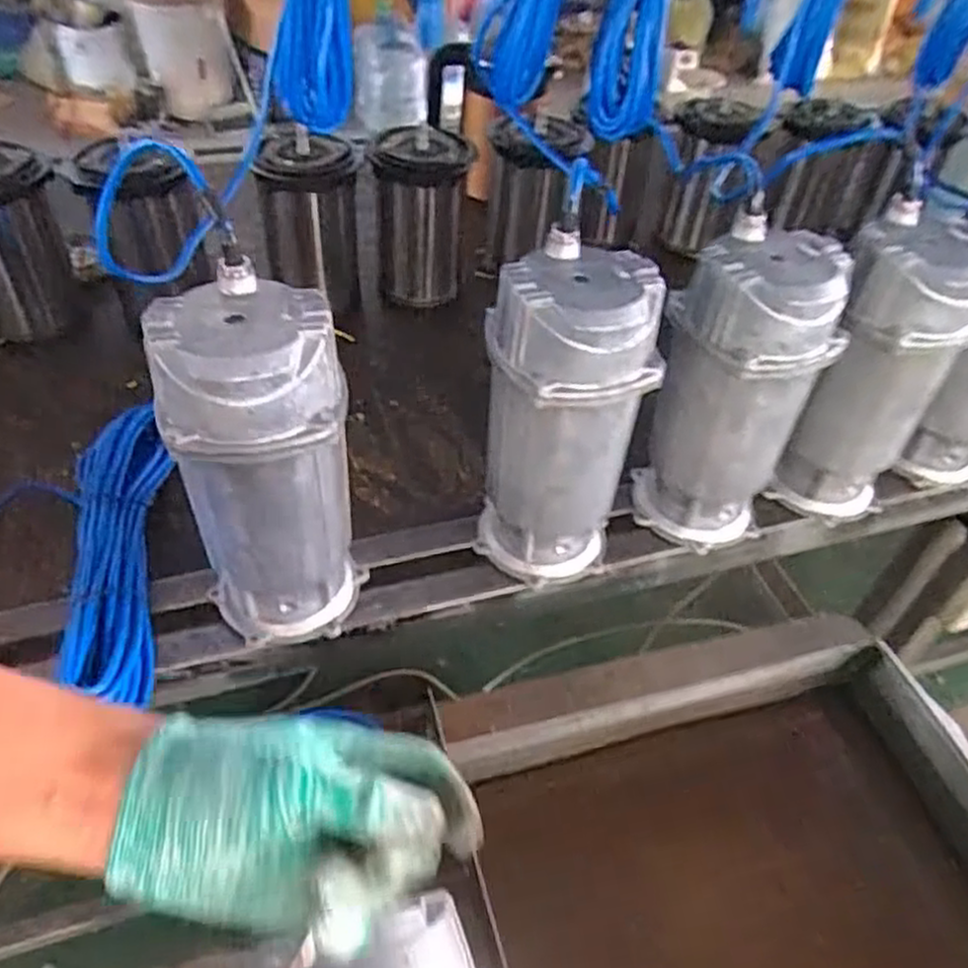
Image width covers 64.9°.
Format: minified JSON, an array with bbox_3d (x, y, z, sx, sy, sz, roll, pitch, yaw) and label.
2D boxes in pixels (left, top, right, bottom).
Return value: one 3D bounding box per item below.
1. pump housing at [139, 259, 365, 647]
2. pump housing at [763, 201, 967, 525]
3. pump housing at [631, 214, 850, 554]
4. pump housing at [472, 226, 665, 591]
[{"bbox_3d":[-0.172,-0.006,0.607,0.126,0.291,0.114,-11,48,-16],"label":"pump housing"},{"bbox_3d":[0.379,-0.099,0.754,0.124,0.293,0.126,26,49,19],"label":"pump housing"},{"bbox_3d":[0.226,-0.081,0.720,0.120,0.293,0.124,-11,48,-16],"label":"pump housing"},{"bbox_3d":[0.064,-0.047,0.670,0.133,0.290,0.111,11,46,5],"label":"pump housing"}]

